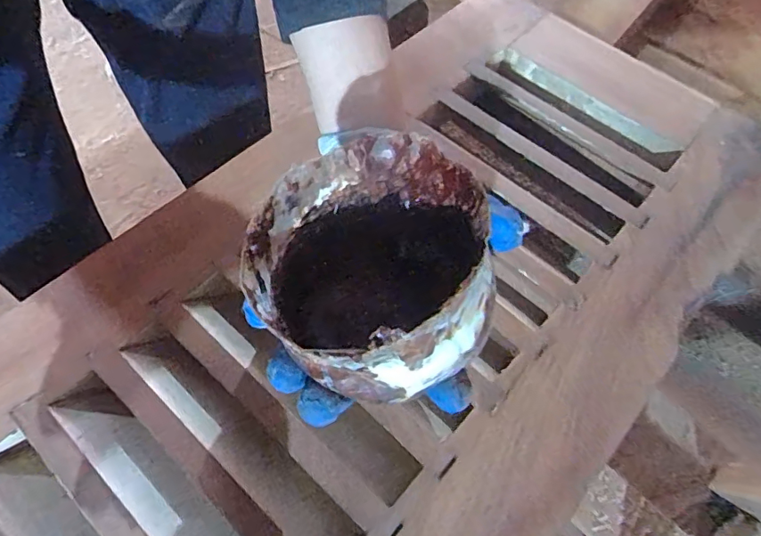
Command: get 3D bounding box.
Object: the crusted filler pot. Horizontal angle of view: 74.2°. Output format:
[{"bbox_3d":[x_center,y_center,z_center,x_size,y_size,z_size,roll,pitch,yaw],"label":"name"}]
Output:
[{"bbox_3d":[-0.005,0.006,0.217,0.085,0.100,0.095,-5,61,-6],"label":"crusted filler pot"}]

